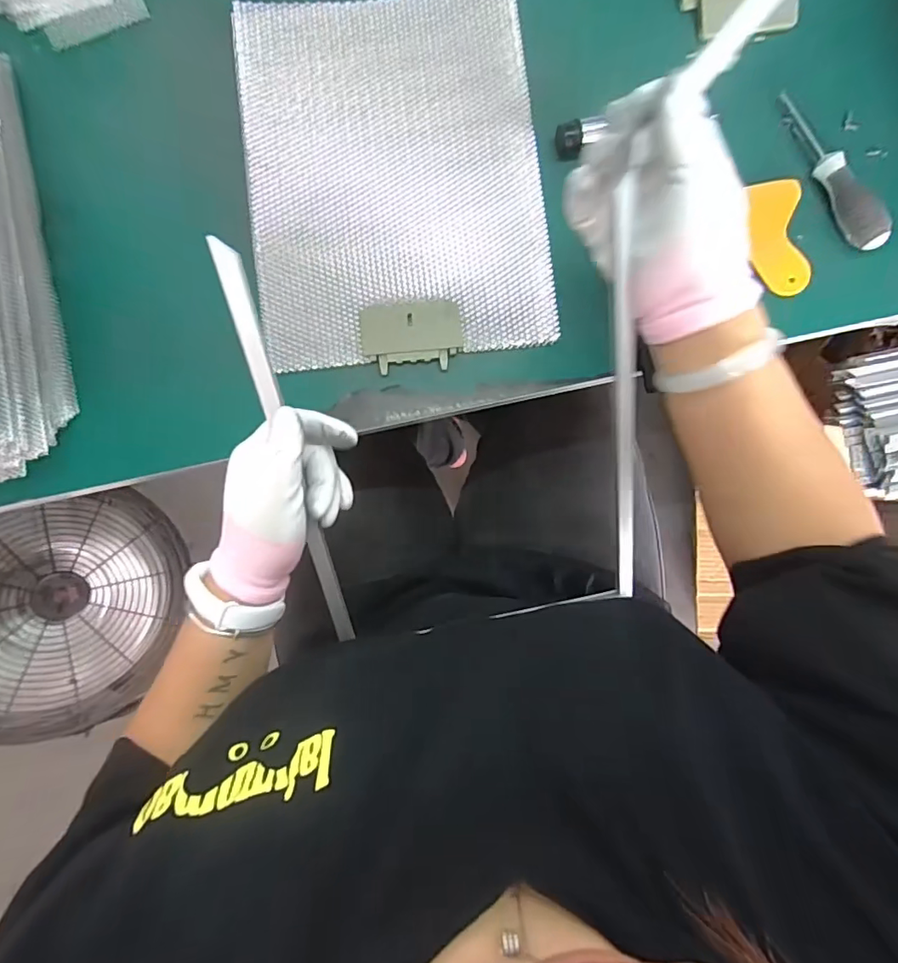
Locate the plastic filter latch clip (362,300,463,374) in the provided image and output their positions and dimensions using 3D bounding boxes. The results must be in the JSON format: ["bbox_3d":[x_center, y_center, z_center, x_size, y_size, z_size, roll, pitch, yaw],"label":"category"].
[{"bbox_3d":[-0.032,-0.126,0.447,0.085,0.005,0.057,-5,87,0],"label":"plastic filter latch clip"}]

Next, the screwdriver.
[{"bbox_3d":[0.329,-0.270,0.444,0.024,0.034,0.156,-25,87,-2],"label":"screwdriver"}]

